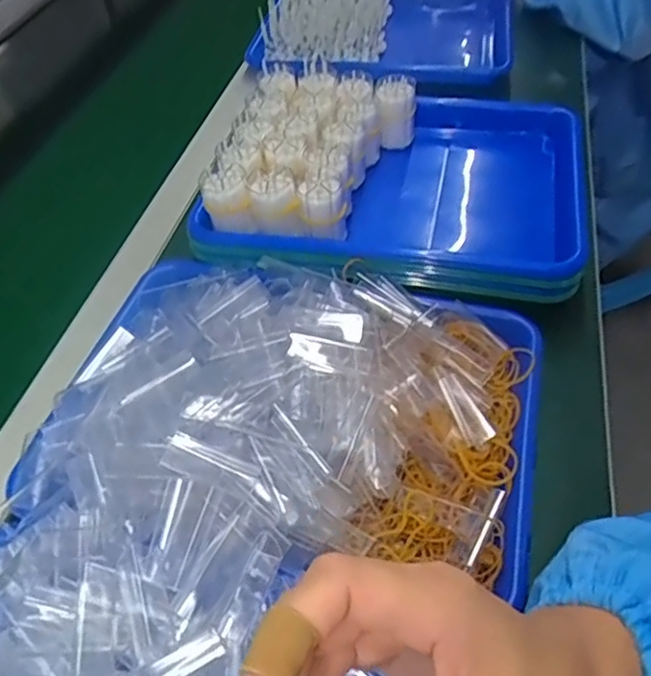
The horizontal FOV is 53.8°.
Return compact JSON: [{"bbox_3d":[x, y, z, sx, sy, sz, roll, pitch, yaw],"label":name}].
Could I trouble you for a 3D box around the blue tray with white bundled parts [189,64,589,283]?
[{"bbox_3d":[0.071,-0.160,0.599,0.308,0.091,0.254,8,50,11],"label":"blue tray with white bundled parts"}]

